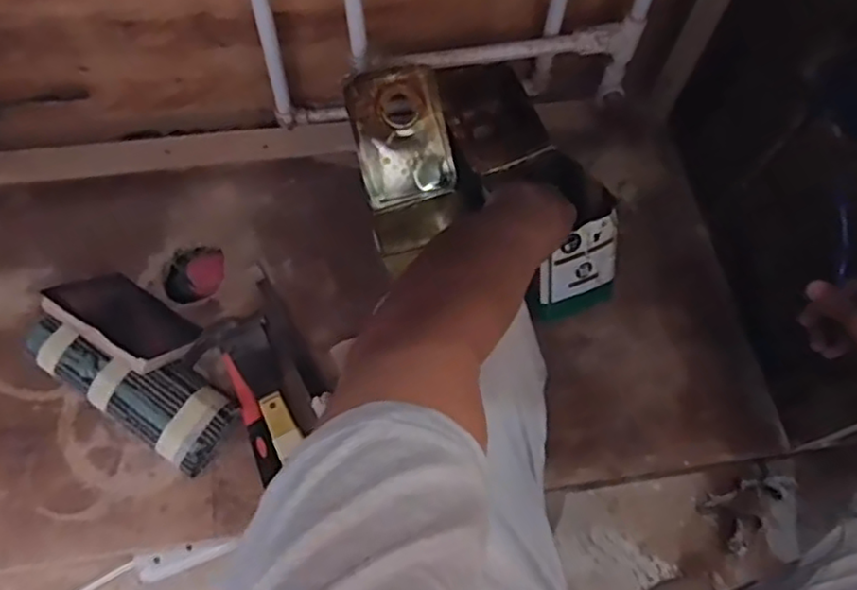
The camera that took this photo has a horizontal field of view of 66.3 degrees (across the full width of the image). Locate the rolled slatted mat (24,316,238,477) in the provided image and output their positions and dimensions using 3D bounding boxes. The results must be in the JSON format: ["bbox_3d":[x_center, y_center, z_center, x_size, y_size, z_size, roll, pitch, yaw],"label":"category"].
[{"bbox_3d":[-0.342,0.093,0.756,0.253,0.061,0.095,32,67,12],"label":"rolled slatted mat"}]

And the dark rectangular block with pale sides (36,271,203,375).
[{"bbox_3d":[-0.353,0.025,0.767,0.159,0.026,0.105,32,35,12],"label":"dark rectangular block with pale sides"}]

